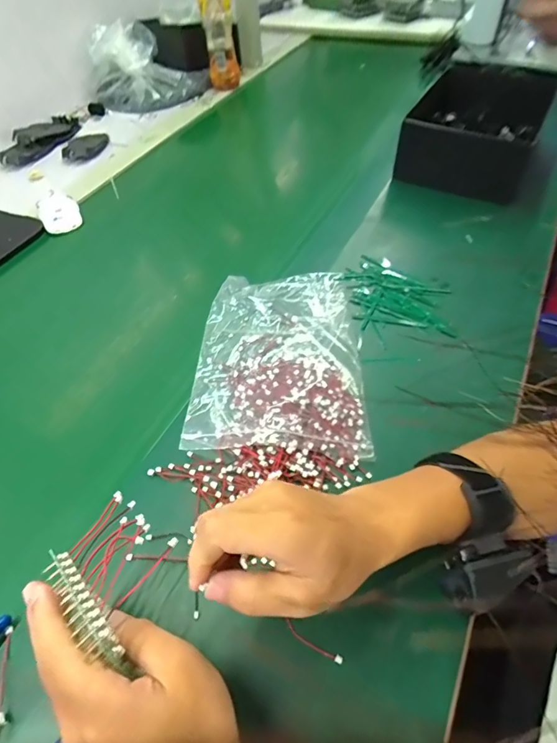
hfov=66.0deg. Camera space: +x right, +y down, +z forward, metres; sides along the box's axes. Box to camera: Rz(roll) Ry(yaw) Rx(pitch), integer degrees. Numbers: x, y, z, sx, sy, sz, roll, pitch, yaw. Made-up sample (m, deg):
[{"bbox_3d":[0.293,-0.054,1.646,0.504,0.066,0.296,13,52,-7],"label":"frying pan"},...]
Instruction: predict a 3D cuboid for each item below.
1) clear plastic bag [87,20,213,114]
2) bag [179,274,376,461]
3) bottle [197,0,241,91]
[{"bbox_3d":[-0.279,-0.651,0.914,0.241,0.120,0.153,-10,52,-4],"label":"clear plastic bag"},{"bbox_3d":[0.000,-0.023,0.452,0.163,0.028,0.231,-2,51,3],"label":"bag"},{"bbox_3d":[-0.124,-0.715,0.892,0.066,0.201,0.065,-4,52,0],"label":"bottle"}]

